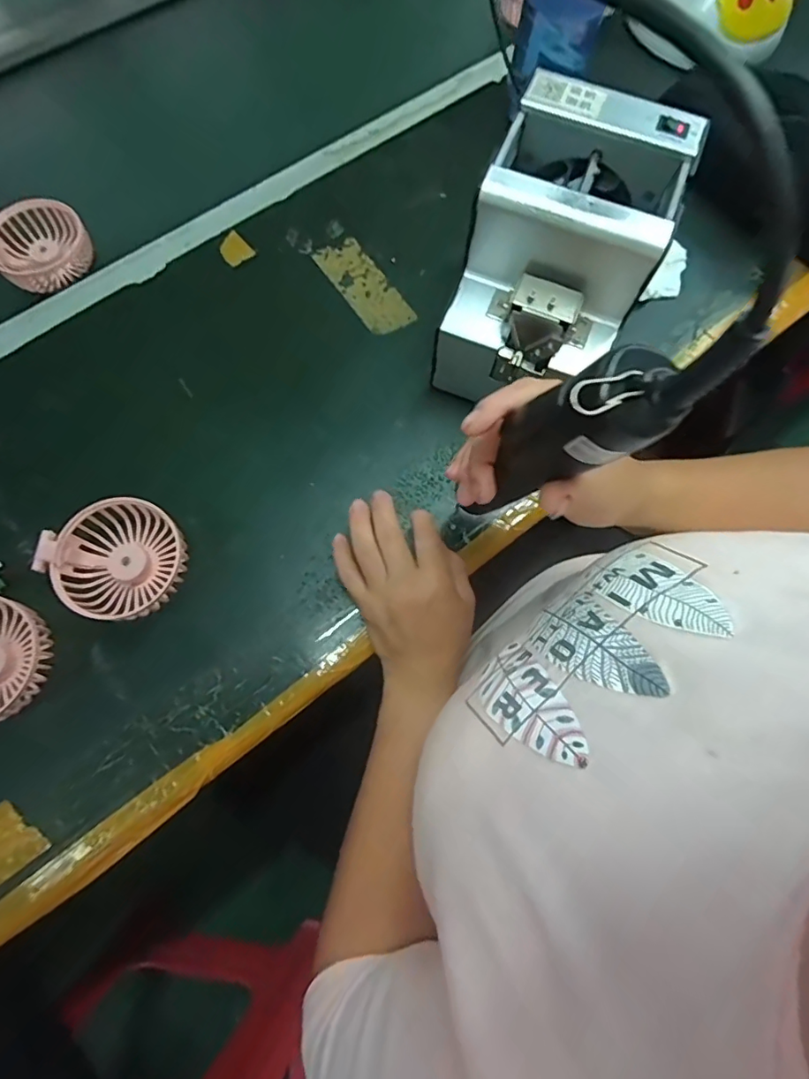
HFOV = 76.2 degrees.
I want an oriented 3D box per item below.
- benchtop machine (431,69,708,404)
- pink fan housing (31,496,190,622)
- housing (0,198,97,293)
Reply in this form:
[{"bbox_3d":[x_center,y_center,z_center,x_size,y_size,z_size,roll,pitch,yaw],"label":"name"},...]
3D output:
[{"bbox_3d":[0.113,-0.203,0.394,0.123,0.150,0.167,21,71,8],"label":"benchtop machine"},{"bbox_3d":[-0.212,0.015,0.386,0.090,0.028,0.089,0,69,0],"label":"pink fan housing"},{"bbox_3d":[-0.355,-0.284,0.499,0.082,0.030,0.090,29,72,11],"label":"housing"}]

